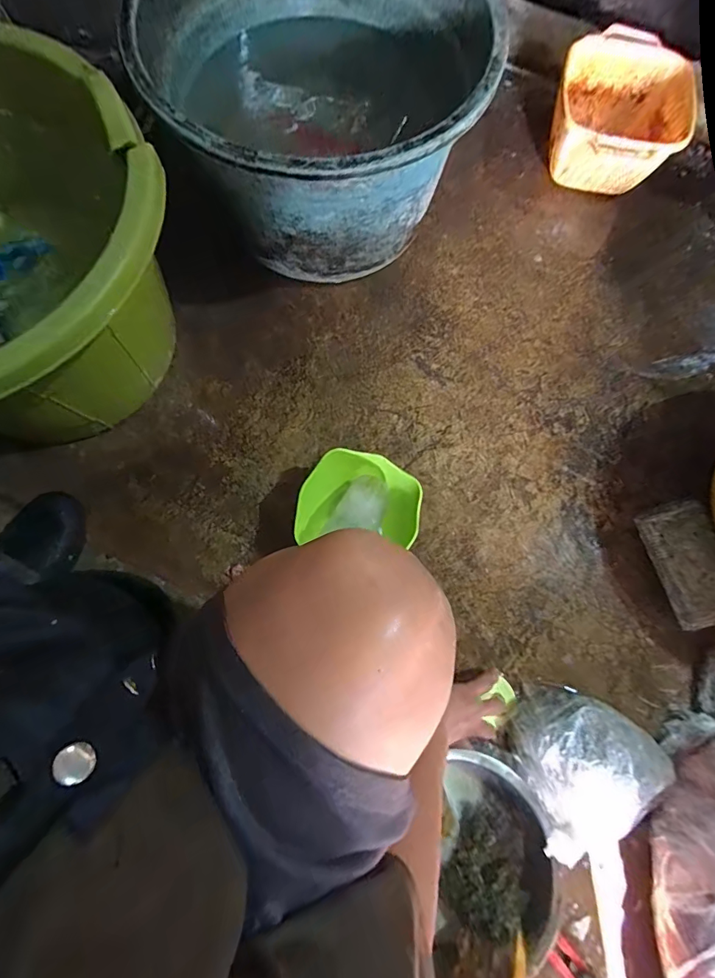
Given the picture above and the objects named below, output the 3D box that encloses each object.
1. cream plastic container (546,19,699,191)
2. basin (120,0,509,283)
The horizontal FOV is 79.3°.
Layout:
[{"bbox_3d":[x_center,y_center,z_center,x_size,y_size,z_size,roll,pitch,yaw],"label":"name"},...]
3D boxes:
[{"bbox_3d":[0.456,-0.642,0.774,0.215,0.143,0.229,13,77,2],"label":"cream plastic container"},{"bbox_3d":[-0.054,-0.563,0.658,0.452,0.244,0.458,0,77,-1],"label":"basin"}]

